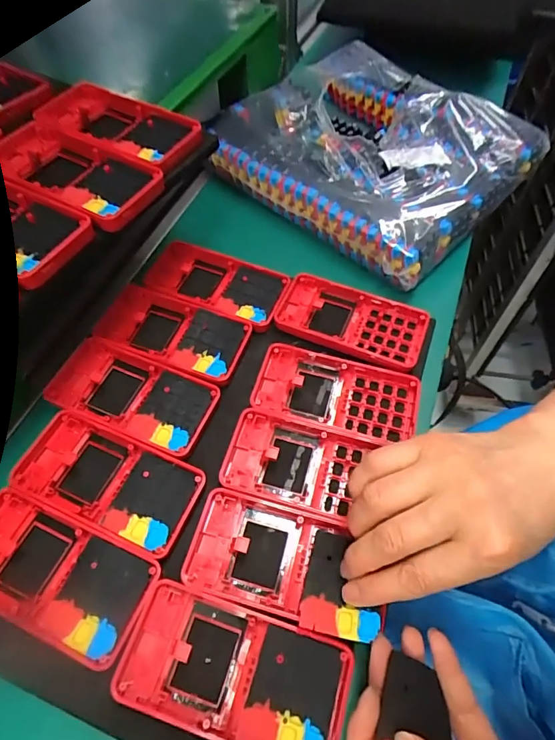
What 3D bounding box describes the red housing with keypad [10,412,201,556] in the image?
[{"bbox_3d":[-0.116,0.074,0.302,0.122,0.008,0.061,20,57,12],"label":"red housing with keypad"}]

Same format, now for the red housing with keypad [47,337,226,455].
[{"bbox_3d":[-0.110,0.018,0.337,0.122,0.010,0.061,18,59,12],"label":"red housing with keypad"}]

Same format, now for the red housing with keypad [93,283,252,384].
[{"bbox_3d":[-0.092,-0.034,0.369,0.133,0.013,0.061,18,59,12],"label":"red housing with keypad"}]

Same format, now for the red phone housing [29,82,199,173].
[{"bbox_3d":[-0.130,-0.191,0.353,0.139,0.025,0.068,24,58,15],"label":"red phone housing"}]

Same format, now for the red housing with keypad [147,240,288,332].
[{"bbox_3d":[-0.058,-0.078,0.398,0.133,0.017,0.061,20,59,13],"label":"red housing with keypad"}]

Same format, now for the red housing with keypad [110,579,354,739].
[{"bbox_3d":[-0.024,0.167,0.244,0.121,0.015,0.061,15,58,10],"label":"red housing with keypad"}]

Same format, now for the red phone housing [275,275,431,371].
[{"bbox_3d":[0.063,-0.041,0.377,0.123,0.017,0.061,18,59,12],"label":"red phone housing"}]

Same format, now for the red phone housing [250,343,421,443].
[{"bbox_3d":[0.045,0.018,0.338,0.121,0.014,0.062,13,58,9],"label":"red phone housing"}]

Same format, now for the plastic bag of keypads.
[{"bbox_3d":[0.101,-0.255,0.494,0.305,0.056,0.273,39,65,23],"label":"plastic bag of keypads"}]

